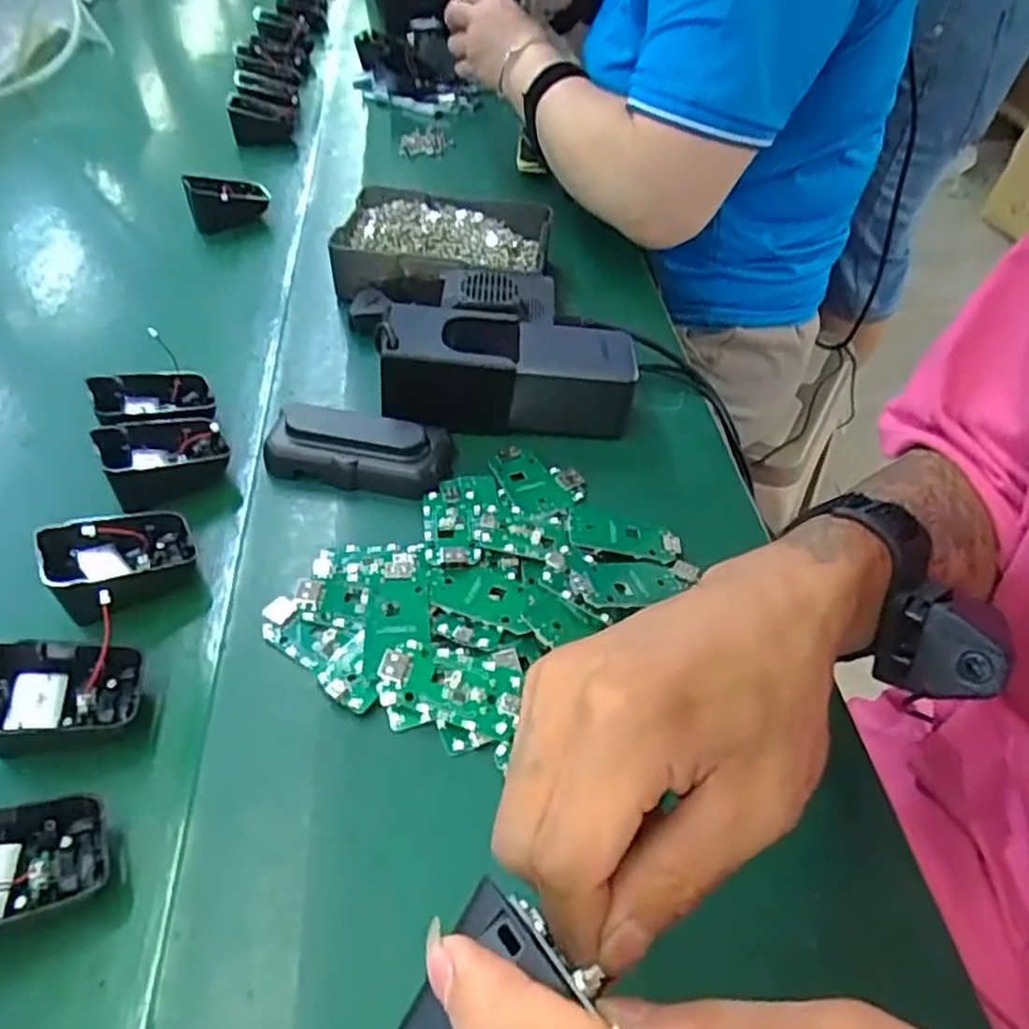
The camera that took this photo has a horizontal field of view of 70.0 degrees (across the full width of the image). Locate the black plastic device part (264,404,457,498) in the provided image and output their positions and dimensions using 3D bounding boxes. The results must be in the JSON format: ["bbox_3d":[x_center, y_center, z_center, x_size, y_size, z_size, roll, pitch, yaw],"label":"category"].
[{"bbox_3d":[-0.092,-0.042,0.437,0.105,0.025,0.051,8,49,7],"label":"black plastic device part"}]

